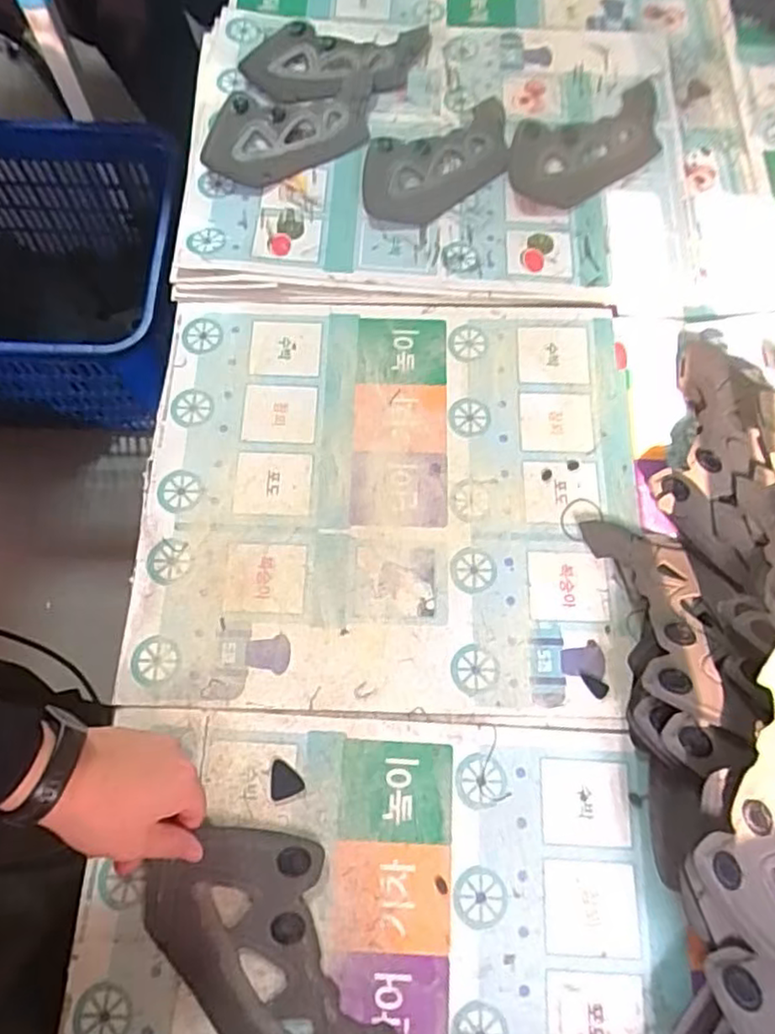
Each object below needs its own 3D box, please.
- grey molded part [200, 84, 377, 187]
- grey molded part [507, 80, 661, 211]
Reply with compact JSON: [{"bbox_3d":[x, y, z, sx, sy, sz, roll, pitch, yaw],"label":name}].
[{"bbox_3d":[-0.104,-0.435,0.740,0.213,0.021,0.114,-28,74,-12],"label":"grey molded part"},{"bbox_3d":[0.232,-0.421,0.756,0.231,0.024,0.120,-31,74,-13],"label":"grey molded part"}]

